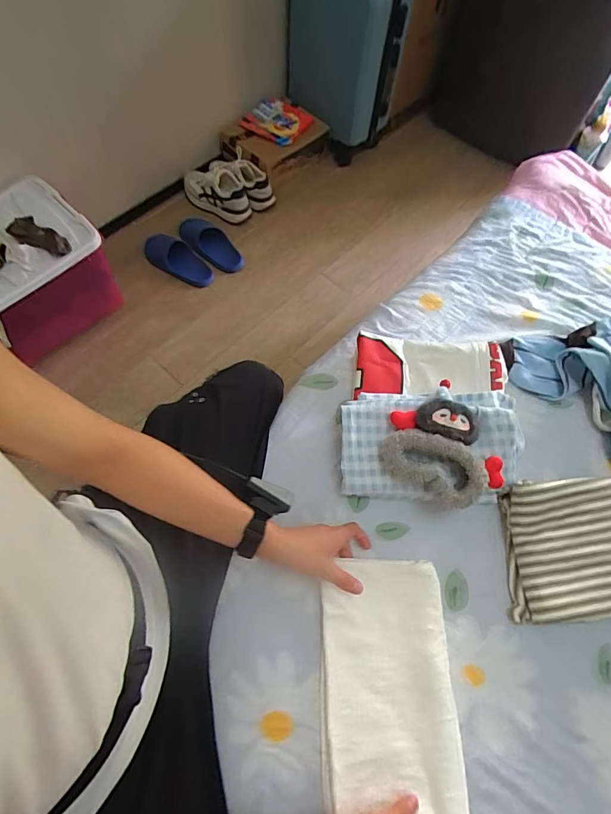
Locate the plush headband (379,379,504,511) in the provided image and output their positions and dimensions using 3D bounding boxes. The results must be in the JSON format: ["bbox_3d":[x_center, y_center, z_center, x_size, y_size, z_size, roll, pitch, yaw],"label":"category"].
[{"bbox_3d":[0.196,0.063,0.630,0.155,0.053,0.176,-23,68,-12],"label":"plush headband"}]

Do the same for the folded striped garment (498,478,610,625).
[{"bbox_3d":[0.403,0.210,0.626,0.212,0.068,0.192,-1,66,-2],"label":"folded striped garment"}]

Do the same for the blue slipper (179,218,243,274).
[{"bbox_3d":[-0.314,-0.542,1.400,0.265,0.065,0.122,33,68,13],"label":"blue slipper"}]

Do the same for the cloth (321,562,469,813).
[{"bbox_3d":[0.108,0.372,0.557,0.169,0.022,0.281,0,66,-1],"label":"cloth"}]

